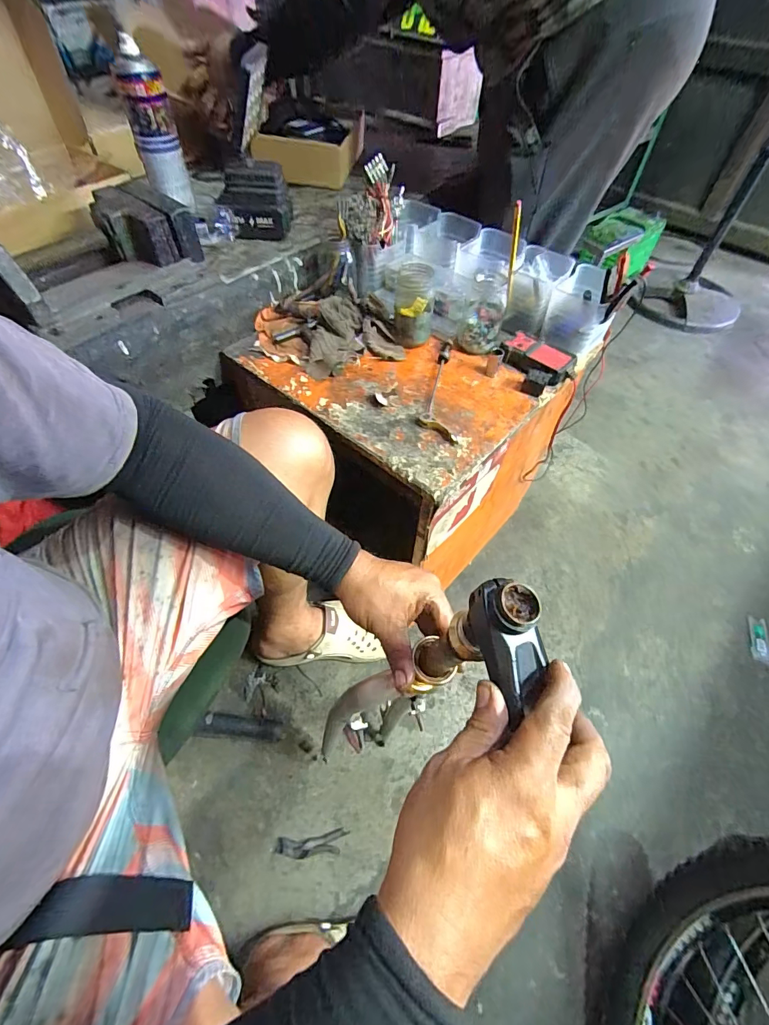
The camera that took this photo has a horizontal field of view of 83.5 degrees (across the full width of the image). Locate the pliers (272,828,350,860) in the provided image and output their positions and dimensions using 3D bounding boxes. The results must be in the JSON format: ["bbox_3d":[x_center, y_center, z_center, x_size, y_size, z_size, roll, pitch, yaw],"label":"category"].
[{"bbox_3d":[-0.119,0.538,0.696,0.117,0.009,0.032,-6,56,-5],"label":"pliers"}]

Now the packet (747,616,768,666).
[{"bbox_3d":[0.809,0.275,0.931,0.037,0.007,0.104,15,57,10],"label":"packet"}]

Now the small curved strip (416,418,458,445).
[{"bbox_3d":[0.073,-0.114,0.589,0.068,0.004,0.020,34,62,21],"label":"small curved strip"}]

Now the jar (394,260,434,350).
[{"bbox_3d":[0.045,-0.322,0.668,0.057,0.103,0.065,1,55,0],"label":"jar"}]

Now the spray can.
[{"bbox_3d":[-0.350,-0.579,0.657,0.063,0.182,0.055,-19,59,-14],"label":"spray can"}]

